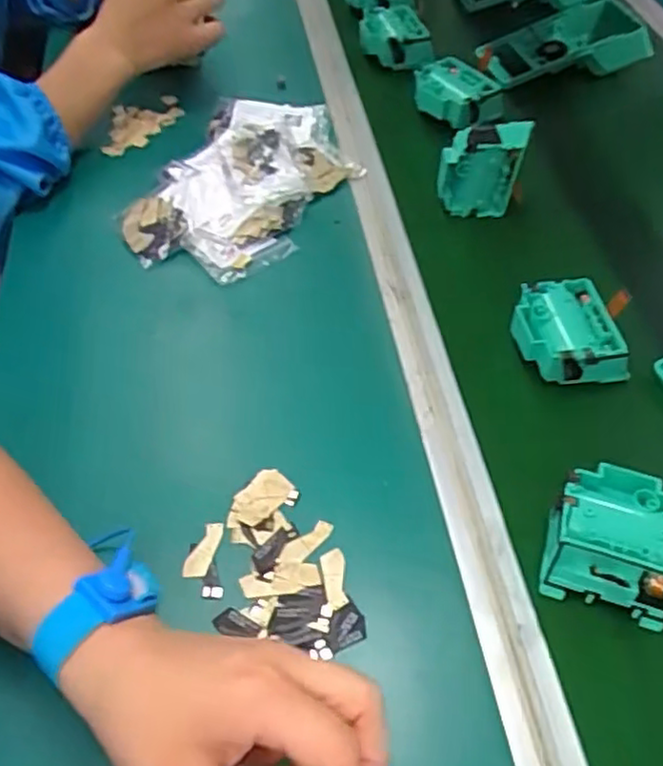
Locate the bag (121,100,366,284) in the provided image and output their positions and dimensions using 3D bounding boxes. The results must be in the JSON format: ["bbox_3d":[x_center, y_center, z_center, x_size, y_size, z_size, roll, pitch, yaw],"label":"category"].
[{"bbox_3d":[-0.076,-0.196,0.642,0.157,0.026,0.275,20,54,13],"label":"bag"}]

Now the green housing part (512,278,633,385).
[{"bbox_3d":[0.179,-0.040,0.504,0.073,0.043,0.076,-8,53,-8],"label":"green housing part"}]

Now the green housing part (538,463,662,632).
[{"bbox_3d":[0.173,0.096,0.411,0.075,0.044,0.078,16,53,10],"label":"green housing part"}]

